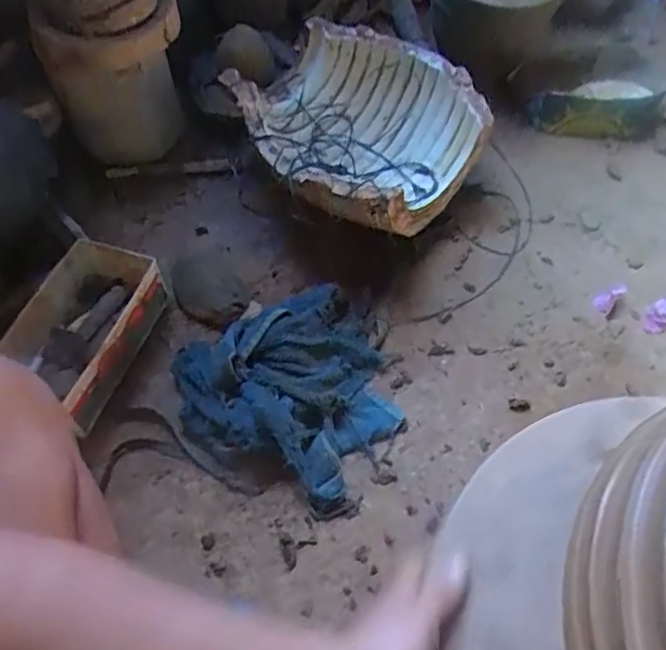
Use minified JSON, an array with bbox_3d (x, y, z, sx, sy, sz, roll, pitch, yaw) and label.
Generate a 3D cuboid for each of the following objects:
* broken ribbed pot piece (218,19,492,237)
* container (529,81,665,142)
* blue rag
[{"bbox_3d":[0.028,-0.294,0.964,0.336,0.150,0.336,0,59,1],"label":"broken ribbed pot piece"},{"bbox_3d":[0.443,-0.371,1.070,0.229,0.050,0.105,-1,59,0],"label":"container"},{"bbox_3d":[-0.050,0.092,0.799,0.263,0.070,0.257,-24,62,-13],"label":"blue rag"}]

